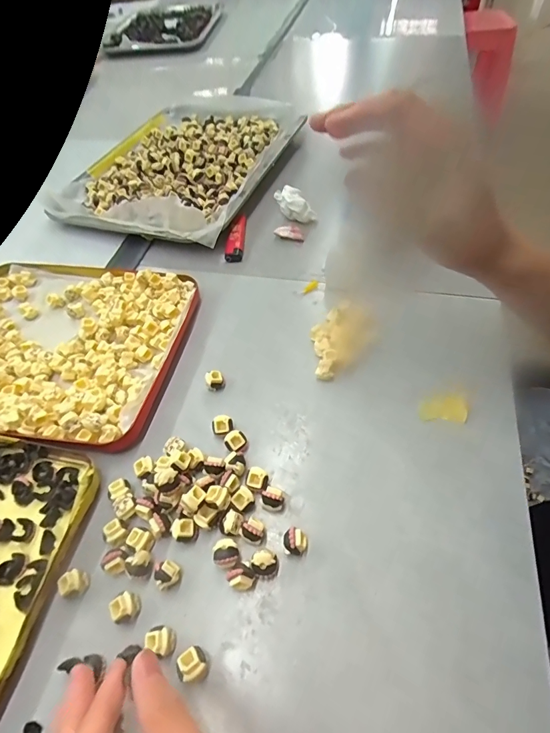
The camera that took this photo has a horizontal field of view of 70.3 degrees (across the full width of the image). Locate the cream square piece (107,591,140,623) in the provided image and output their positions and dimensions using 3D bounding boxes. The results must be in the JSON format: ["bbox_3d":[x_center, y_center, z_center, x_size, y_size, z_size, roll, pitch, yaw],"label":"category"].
[{"bbox_3d":[-0.093,0.150,0.243,0.016,0.013,0.016,-13,55,-4],"label":"cream square piece"}]

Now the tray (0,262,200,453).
[{"bbox_3d":[-0.211,-0.029,0.372,0.251,0.024,0.202,7,56,10],"label":"tray"}]

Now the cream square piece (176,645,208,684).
[{"bbox_3d":[-0.047,0.170,0.223,0.016,0.011,0.016,-27,57,-14],"label":"cream square piece"}]

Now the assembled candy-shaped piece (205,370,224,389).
[{"bbox_3d":[-0.053,0.013,0.341,0.015,0.015,0.013,-17,55,-7],"label":"assembled candy-shaped piece"}]

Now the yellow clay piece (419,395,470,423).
[{"bbox_3d":[0.135,0.033,0.313,0.036,0.004,0.024,-3,55,2],"label":"yellow clay piece"}]

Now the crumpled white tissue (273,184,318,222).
[{"bbox_3d":[0.024,-0.197,0.474,0.058,0.027,0.026,22,60,19],"label":"crumpled white tissue"}]

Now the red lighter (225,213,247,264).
[{"bbox_3d":[-0.045,-0.153,0.462,0.020,0.011,0.074,0,55,5],"label":"red lighter"}]

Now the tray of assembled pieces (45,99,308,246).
[{"bbox_3d":[-0.122,-0.308,0.561,0.266,0.031,0.371,16,58,15],"label":"tray of assembled pieces"}]

